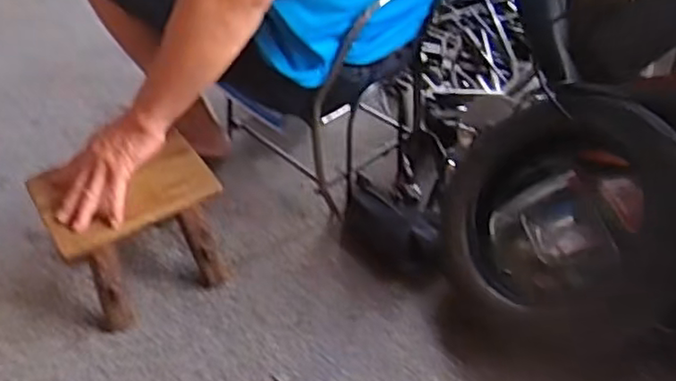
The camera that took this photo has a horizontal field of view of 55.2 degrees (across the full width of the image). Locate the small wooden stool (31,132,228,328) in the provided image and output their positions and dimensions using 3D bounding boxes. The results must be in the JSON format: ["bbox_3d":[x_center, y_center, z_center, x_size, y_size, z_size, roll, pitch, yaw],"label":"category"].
[{"bbox_3d":[-0.299,0.071,0.973,0.228,0.197,0.149,-26,50,-29],"label":"small wooden stool"}]

